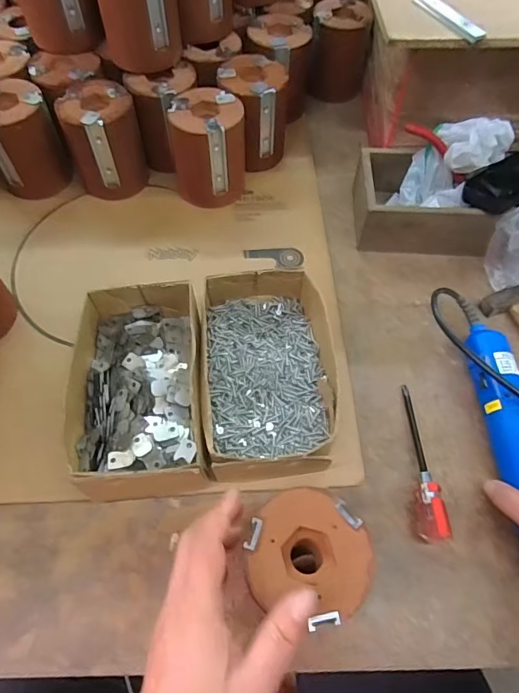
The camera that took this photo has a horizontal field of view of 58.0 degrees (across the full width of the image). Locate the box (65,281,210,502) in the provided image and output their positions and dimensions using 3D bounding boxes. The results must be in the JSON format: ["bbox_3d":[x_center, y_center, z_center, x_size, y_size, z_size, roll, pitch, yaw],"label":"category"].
[{"bbox_3d":[-0.101,0.036,0.404,0.108,0.065,0.193,-4,60,-3],"label":"box"}]

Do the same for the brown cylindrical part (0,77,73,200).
[{"bbox_3d":[-0.265,-0.230,0.528,0.073,0.103,0.072,0,60,-1],"label":"brown cylindrical part"}]

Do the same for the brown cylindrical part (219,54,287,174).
[{"bbox_3d":[-0.007,-0.273,0.558,0.073,0.105,0.072,0,60,-1],"label":"brown cylindrical part"}]

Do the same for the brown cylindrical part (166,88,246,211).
[{"bbox_3d":[-0.056,-0.218,0.523,0.077,0.099,0.074,0,60,-1],"label":"brown cylindrical part"}]

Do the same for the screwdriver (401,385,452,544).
[{"bbox_3d":[0.138,0.093,0.401,0.019,0.024,0.135,0,60,-1],"label":"screwdriver"}]

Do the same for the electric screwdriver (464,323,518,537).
[{"bbox_3d":[0.212,0.098,0.379,0.048,0.034,0.265,-2,63,-2],"label":"electric screwdriver"}]

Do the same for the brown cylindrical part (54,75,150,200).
[{"bbox_3d":[-0.173,-0.233,0.528,0.074,0.104,0.078,0,60,-1],"label":"brown cylindrical part"}]

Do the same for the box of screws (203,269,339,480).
[{"bbox_3d":[0.007,0.025,0.411,0.106,0.063,0.185,-4,60,-3],"label":"box of screws"}]

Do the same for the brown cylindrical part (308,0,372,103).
[{"bbox_3d":[0.109,-0.405,0.646,0.076,0.100,0.080,6,60,2],"label":"brown cylindrical part"}]

